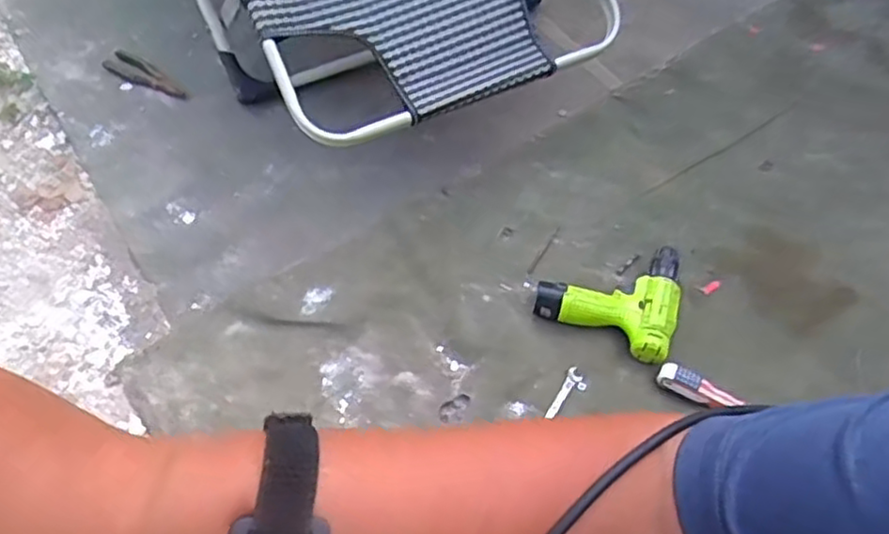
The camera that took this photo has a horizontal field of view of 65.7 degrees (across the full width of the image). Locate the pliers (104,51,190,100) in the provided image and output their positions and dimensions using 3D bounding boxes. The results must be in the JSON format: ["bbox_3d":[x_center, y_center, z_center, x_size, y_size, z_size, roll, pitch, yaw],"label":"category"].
[{"bbox_3d":[-0.512,-0.326,1.165,0.177,0.021,0.051,33,65,17],"label":"pliers"}]

